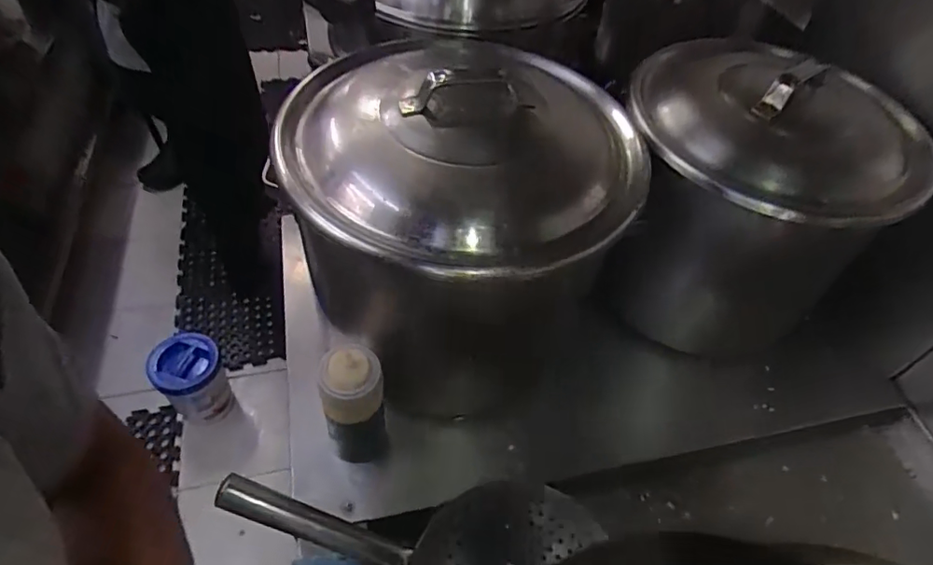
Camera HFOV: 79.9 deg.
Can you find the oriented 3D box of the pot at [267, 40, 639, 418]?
[{"bbox_3d":[-0.017,-0.071,0.707,0.374,0.373,0.368,2,52,-3],"label":"pot"}]

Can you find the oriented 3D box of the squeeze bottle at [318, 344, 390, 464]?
[{"bbox_3d":[-0.129,0.148,0.643,0.069,0.168,0.070,2,52,-3],"label":"squeeze bottle"}]

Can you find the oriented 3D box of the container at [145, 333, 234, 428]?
[{"bbox_3d":[-0.737,0.272,1.519,0.179,0.232,0.169,2,52,-3],"label":"container"}]

